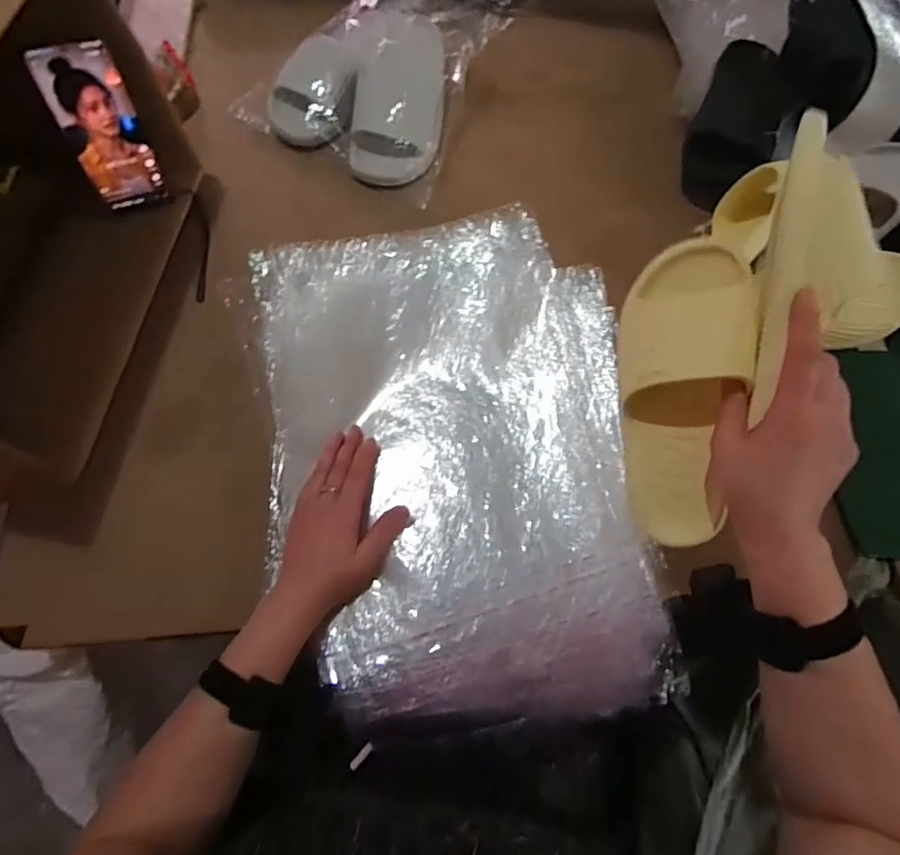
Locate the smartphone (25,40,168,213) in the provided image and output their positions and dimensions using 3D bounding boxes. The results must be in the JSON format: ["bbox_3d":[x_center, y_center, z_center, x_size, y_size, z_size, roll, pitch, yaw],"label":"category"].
[{"bbox_3d":[-0.353,-0.302,0.545,0.068,0.150,0.010,-23,51,-17],"label":"smartphone"}]

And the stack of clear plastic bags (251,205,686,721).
[{"bbox_3d":[0.004,0.015,0.524,0.359,0.059,0.487,-4,70,-4],"label":"stack of clear plastic bags"}]

